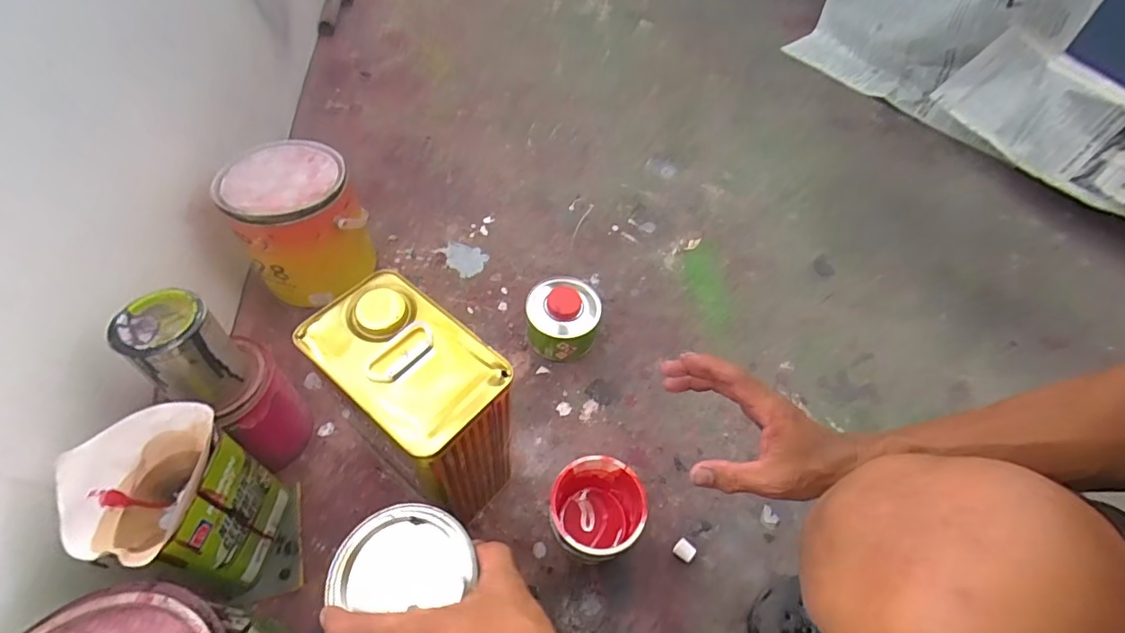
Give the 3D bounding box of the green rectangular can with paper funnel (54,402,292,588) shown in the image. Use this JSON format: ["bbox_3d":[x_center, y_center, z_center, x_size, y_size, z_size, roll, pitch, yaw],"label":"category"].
[{"bbox_3d":[-0.339,0.177,0.483,0.078,0.217,0.119,2,55,-3],"label":"green rectangular can with paper funnel"}]

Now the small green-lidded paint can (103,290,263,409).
[{"bbox_3d":[-0.351,0.034,0.494,0.081,0.100,0.077,2,55,-3],"label":"small green-lidded paint can"}]

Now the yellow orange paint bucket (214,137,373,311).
[{"bbox_3d":[-0.362,-0.127,0.727,0.153,0.171,0.165,2,55,-3],"label":"yellow orange paint bucket"}]

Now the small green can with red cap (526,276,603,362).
[{"bbox_3d":[0.001,0.000,0.721,0.098,0.075,0.100,2,55,-3],"label":"small green can with red cap"}]

